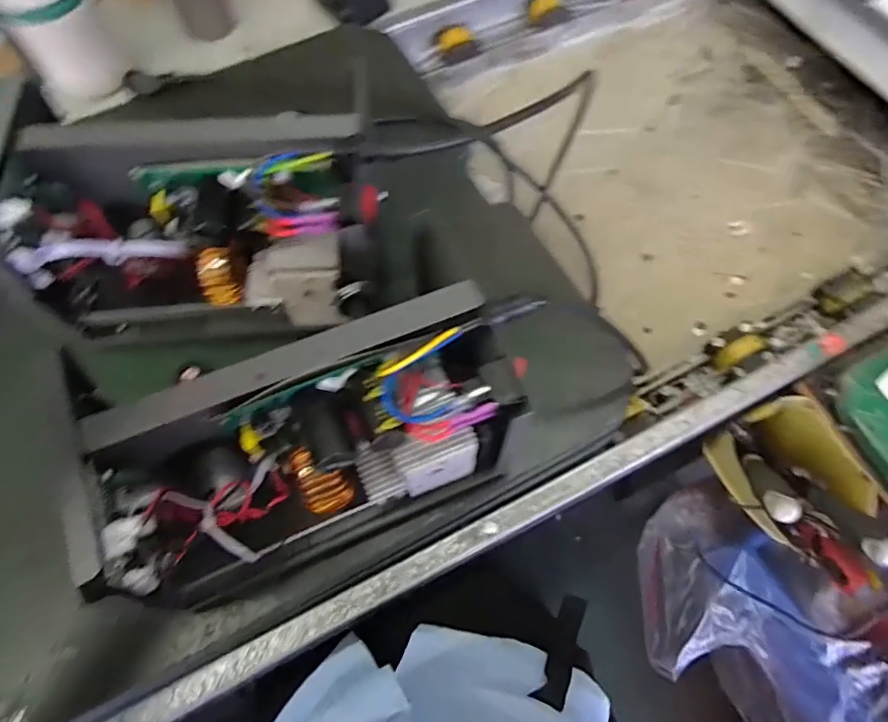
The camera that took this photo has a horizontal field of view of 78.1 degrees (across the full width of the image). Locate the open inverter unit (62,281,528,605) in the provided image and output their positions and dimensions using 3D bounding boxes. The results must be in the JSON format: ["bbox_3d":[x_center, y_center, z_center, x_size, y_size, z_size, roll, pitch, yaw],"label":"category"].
[{"bbox_3d":[-0.080,0.063,0.374,0.242,0.168,0.086,-22,68,-8],"label":"open inverter unit"}]

